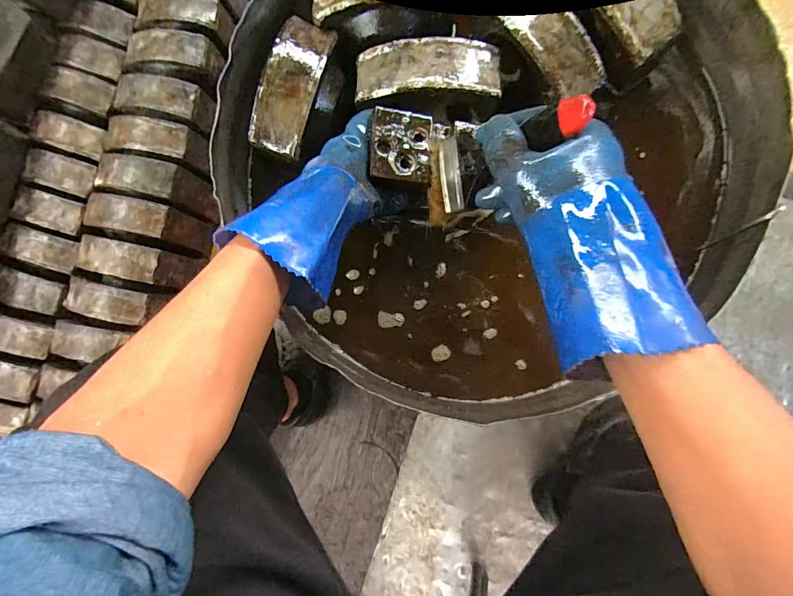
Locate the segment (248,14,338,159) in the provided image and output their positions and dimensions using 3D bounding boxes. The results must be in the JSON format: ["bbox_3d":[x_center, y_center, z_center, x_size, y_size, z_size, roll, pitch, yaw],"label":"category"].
[{"bbox_3d":[-0.114,-0.234,0.428,0.059,0.029,0.147,18,88,7],"label":"segment"}]

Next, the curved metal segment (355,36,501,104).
[{"bbox_3d":[0.033,-0.247,0.424,0.156,0.027,0.056,0,86,6],"label":"curved metal segment"}]

